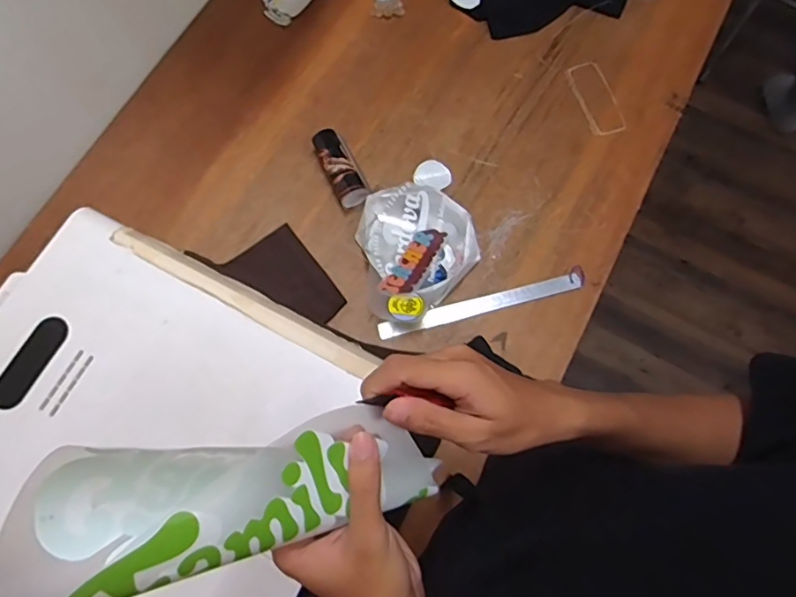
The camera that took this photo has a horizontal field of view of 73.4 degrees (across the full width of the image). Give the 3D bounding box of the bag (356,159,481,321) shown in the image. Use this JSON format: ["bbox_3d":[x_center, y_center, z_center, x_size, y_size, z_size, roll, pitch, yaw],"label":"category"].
[{"bbox_3d":[0.025,-0.097,0.870,0.191,0.053,0.248,-17,75,-4],"label":"bag"}]

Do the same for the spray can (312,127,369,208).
[{"bbox_3d":[-0.098,-0.225,0.909,0.055,0.039,0.147,-24,76,-6],"label":"spray can"}]

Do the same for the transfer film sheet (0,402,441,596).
[{"bbox_3d":[-0.077,0.103,0.294,0.236,0.047,0.066,-4,72,-32],"label":"transfer film sheet"}]

